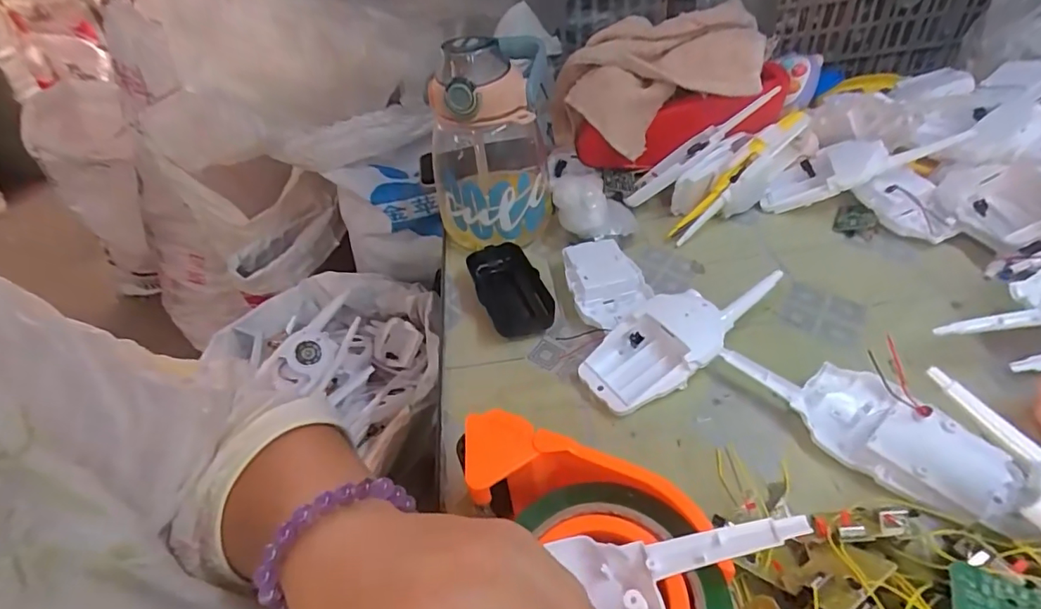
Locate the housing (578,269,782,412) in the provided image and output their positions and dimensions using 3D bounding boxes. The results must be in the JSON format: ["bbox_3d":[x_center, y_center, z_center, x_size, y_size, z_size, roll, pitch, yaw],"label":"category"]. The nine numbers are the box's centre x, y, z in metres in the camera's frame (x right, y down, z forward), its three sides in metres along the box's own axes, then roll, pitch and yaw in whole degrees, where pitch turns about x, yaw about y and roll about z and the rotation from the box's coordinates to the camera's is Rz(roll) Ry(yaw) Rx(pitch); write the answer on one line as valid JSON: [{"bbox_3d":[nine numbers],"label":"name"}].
[{"bbox_3d":[0.116,0.019,0.370,0.154,0.023,0.060,-32,45,-4],"label":"housing"}]

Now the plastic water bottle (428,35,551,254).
[{"bbox_3d":[-0.031,-0.158,0.491,0.111,0.175,0.136,-3,41,3],"label":"plastic water bottle"}]

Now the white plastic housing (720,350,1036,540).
[{"bbox_3d":[0.211,0.072,0.315,0.059,0.028,0.160,-26,45,-22],"label":"white plastic housing"}]

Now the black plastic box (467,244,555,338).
[{"bbox_3d":[-0.006,-0.013,0.451,0.054,0.023,0.110,-18,42,-13],"label":"black plastic box"}]

